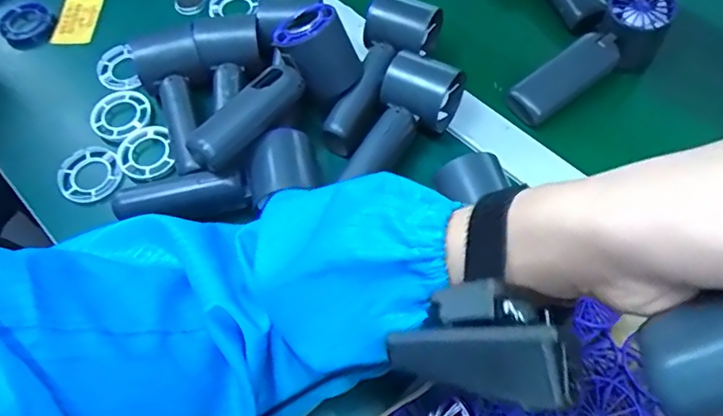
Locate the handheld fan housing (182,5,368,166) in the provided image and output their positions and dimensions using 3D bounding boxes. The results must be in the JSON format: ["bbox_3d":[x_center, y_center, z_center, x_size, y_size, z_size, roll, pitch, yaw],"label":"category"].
[{"bbox_3d":[-0.073,-0.092,0.415,0.141,0.055,0.064,-37,67,-15],"label":"handheld fan housing"}]

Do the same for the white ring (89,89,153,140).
[{"bbox_3d":[-0.207,-0.080,0.469,0.047,0.007,0.049,-1,63,2],"label":"white ring"}]

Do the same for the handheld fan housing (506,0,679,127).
[{"bbox_3d":[0.198,-0.126,0.482,0.152,0.065,0.042,-36,65,3],"label":"handheld fan housing"}]

